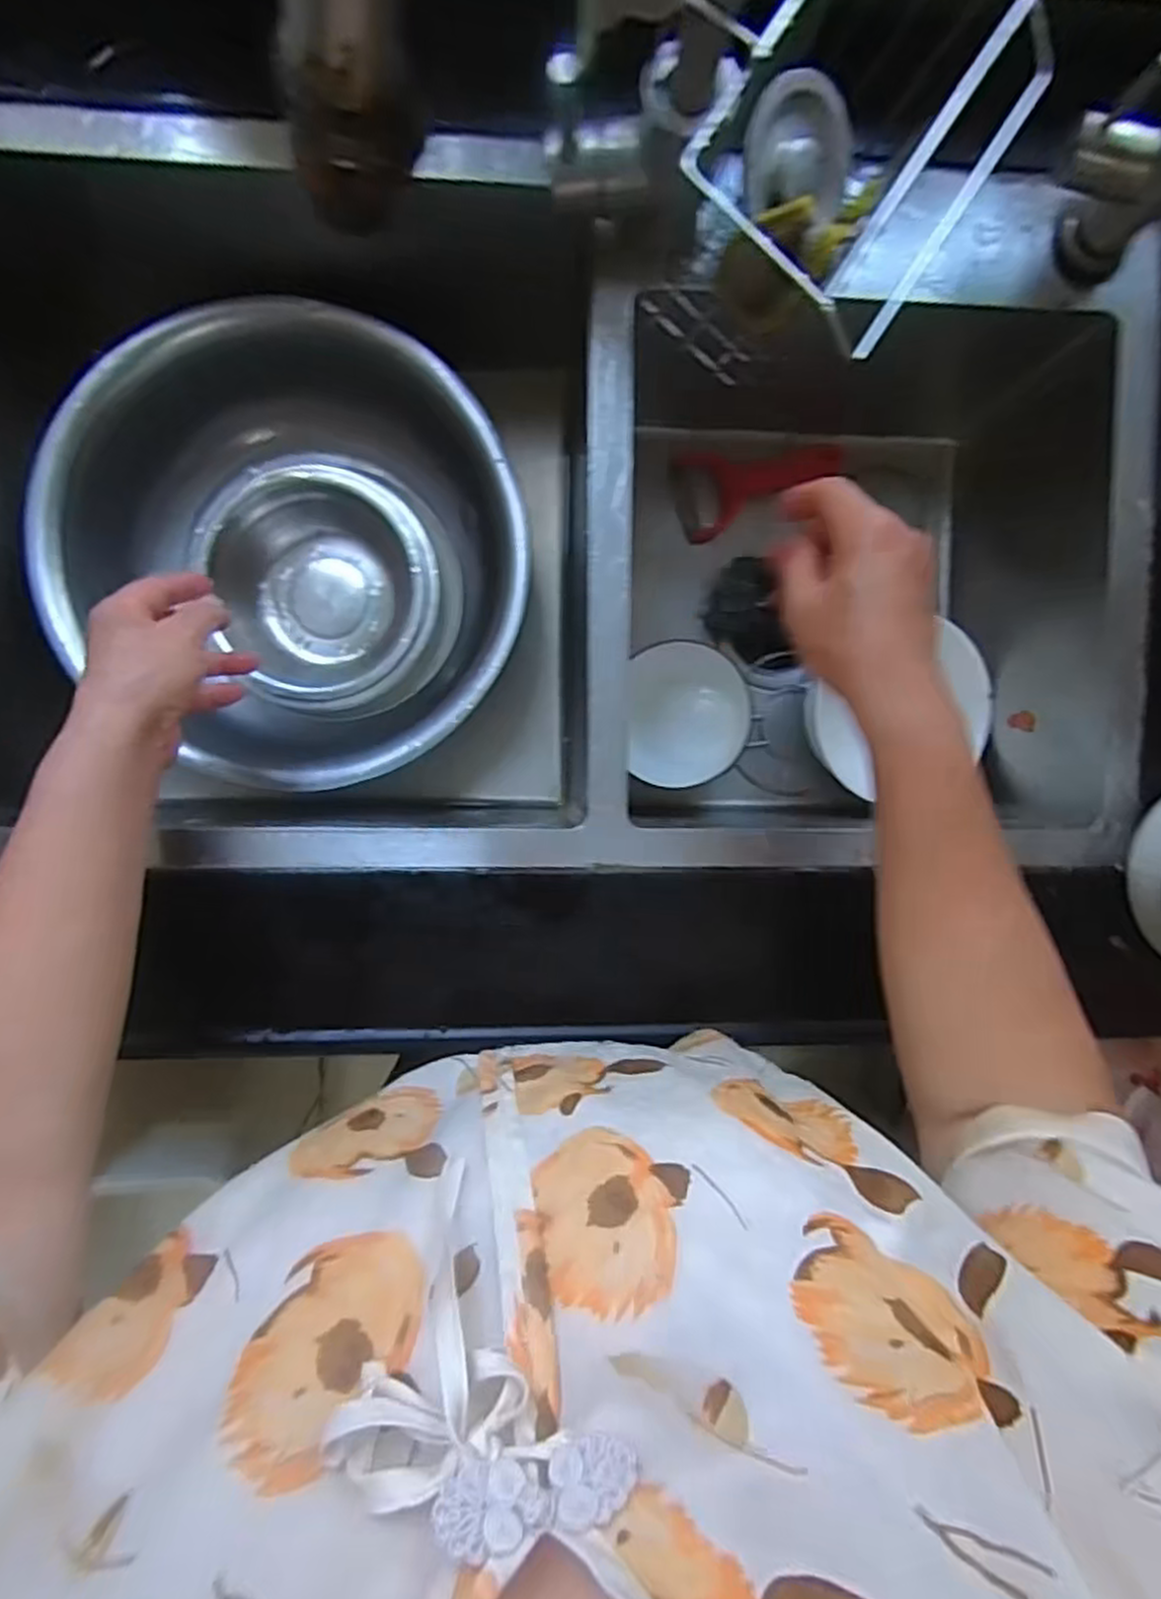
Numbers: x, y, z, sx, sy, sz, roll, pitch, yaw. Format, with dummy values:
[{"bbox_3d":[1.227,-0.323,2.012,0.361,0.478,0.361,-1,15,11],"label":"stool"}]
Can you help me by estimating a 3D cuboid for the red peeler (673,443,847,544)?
[{"bbox_3d":[0.150,-0.258,0.625,0.145,0.019,0.064,-9,94,-4],"label":"red peeler"}]

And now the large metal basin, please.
[{"bbox_3d":[-0.202,-0.187,0.578,0.301,0.112,0.330,0,93,-4],"label":"large metal basin"}]

